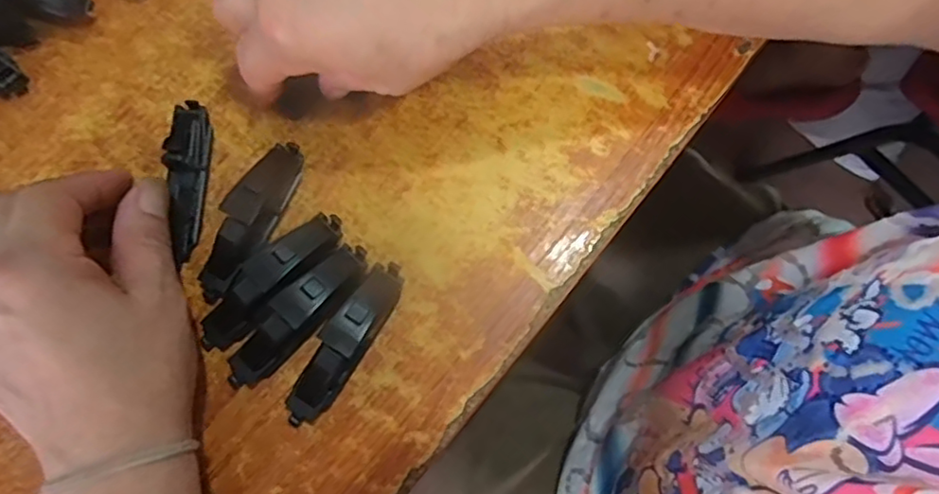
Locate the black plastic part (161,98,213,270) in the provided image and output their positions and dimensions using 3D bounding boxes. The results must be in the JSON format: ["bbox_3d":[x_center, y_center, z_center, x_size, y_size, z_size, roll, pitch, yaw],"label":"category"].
[{"bbox_3d":[-0.139,-0.034,0.304,0.017,0.017,0.079,-2,83,0],"label":"black plastic part"}]

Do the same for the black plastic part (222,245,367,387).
[{"bbox_3d":[-0.079,0.032,0.283,0.020,0.025,0.082,43,81,10],"label":"black plastic part"}]

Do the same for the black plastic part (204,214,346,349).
[{"bbox_3d":[-0.092,0.016,0.287,0.022,0.024,0.082,42,80,10],"label":"black plastic part"}]

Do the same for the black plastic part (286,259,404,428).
[{"bbox_3d":[-0.056,0.044,0.280,0.019,0.024,0.081,33,79,8],"label":"black plastic part"}]

